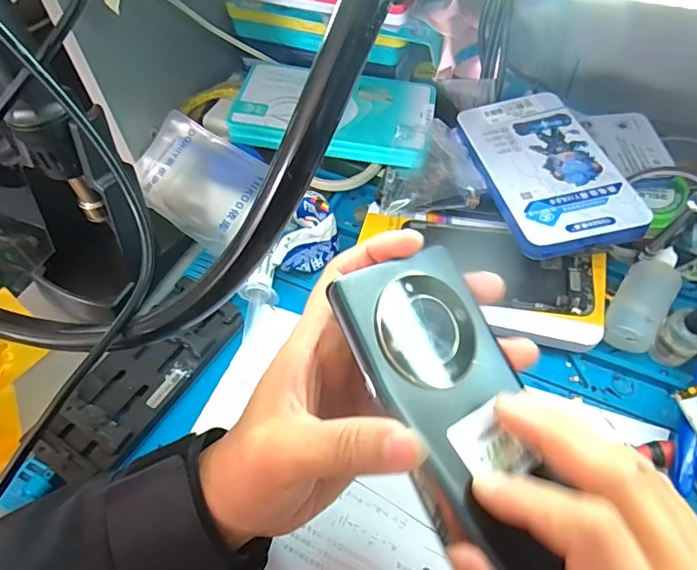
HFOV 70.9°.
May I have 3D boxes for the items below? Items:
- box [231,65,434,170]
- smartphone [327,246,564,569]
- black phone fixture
[{"bbox_3d":[-0.014,-0.162,0.452,0.180,0.018,0.114,6,55,6],"label":"box"},{"bbox_3d":[0.054,0.062,0.206,0.068,0.012,0.160,-19,73,-31],"label":"smartphone"},{"bbox_3d":[-0.141,0.062,0.338,0.062,0.015,0.147,24,58,17],"label":"black phone fixture"}]

